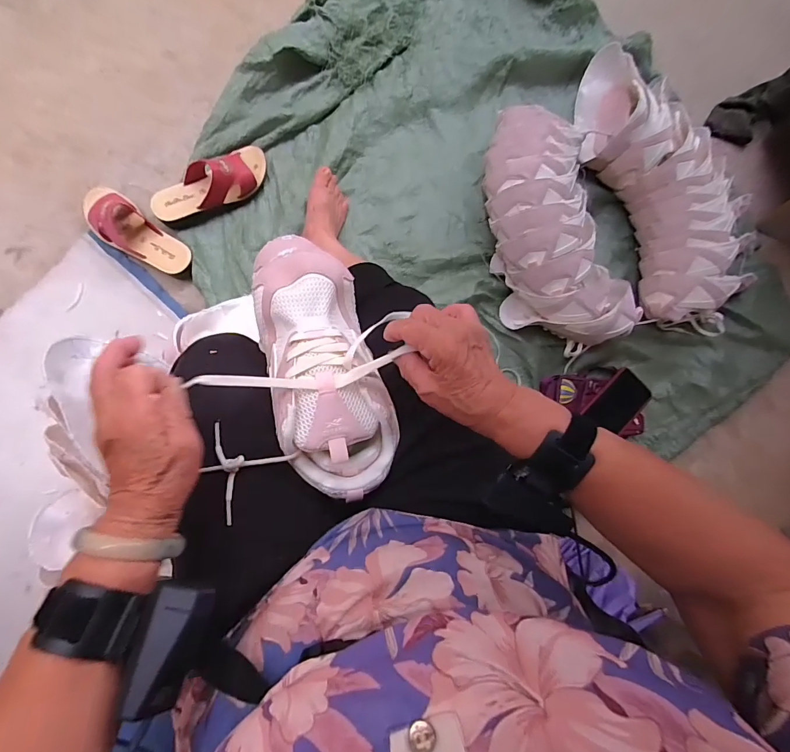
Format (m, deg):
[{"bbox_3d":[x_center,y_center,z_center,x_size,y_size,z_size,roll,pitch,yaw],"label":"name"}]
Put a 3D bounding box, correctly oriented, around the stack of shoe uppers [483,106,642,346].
[{"bbox_3d":[0.283,-0.267,0.763,0.197,0.144,0.440,-17,86,-7],"label":"stack of shoe uppers"}]

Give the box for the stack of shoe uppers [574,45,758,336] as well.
[{"bbox_3d":[0.540,-0.372,0.805,0.230,0.136,0.583,-18,86,-7],"label":"stack of shoe uppers"}]

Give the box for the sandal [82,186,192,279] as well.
[{"bbox_3d":[-0.471,-0.258,0.733,0.214,0.065,0.079,40,83,-3],"label":"sandal"}]

